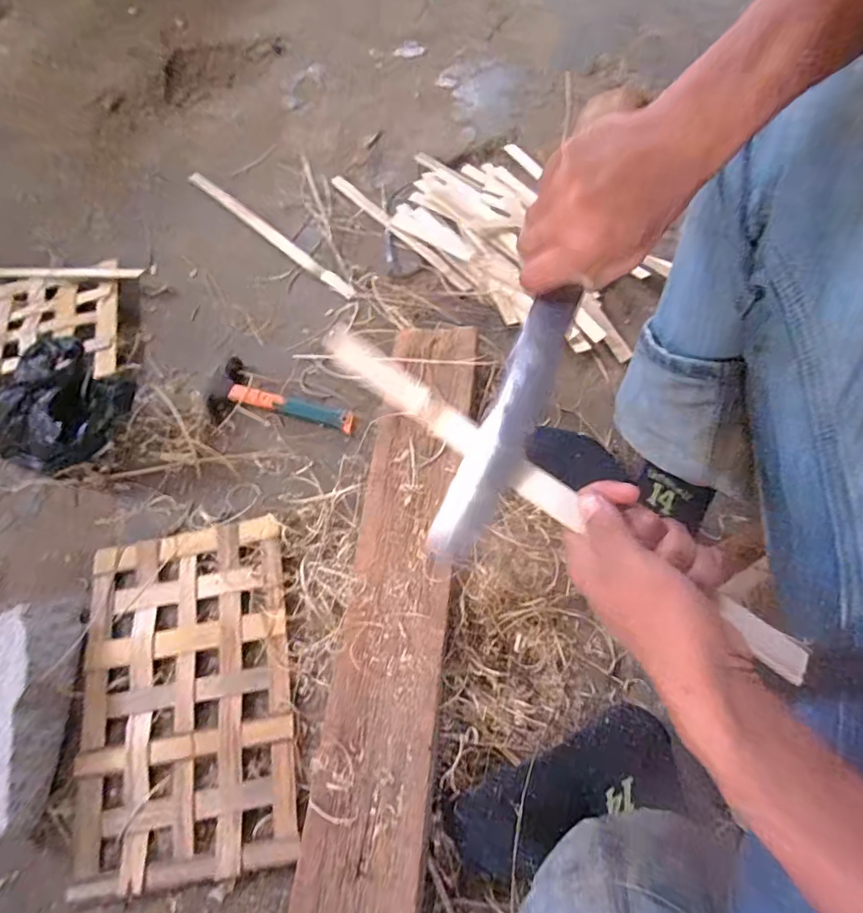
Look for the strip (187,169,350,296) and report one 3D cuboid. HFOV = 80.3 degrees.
[{"bbox_3d":[-0.273,-0.377,0.854,0.400,0.012,0.021,39,72,17],"label":"strip"}]

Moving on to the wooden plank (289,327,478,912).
[{"bbox_3d":[-0.039,0.201,0.539,0.112,0.025,0.814,7,66,4],"label":"wooden plank"}]

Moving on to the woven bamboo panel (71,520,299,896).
[{"bbox_3d":[-0.271,0.255,0.566,0.220,0.013,0.351,-10,66,-4],"label":"woven bamboo panel"}]

